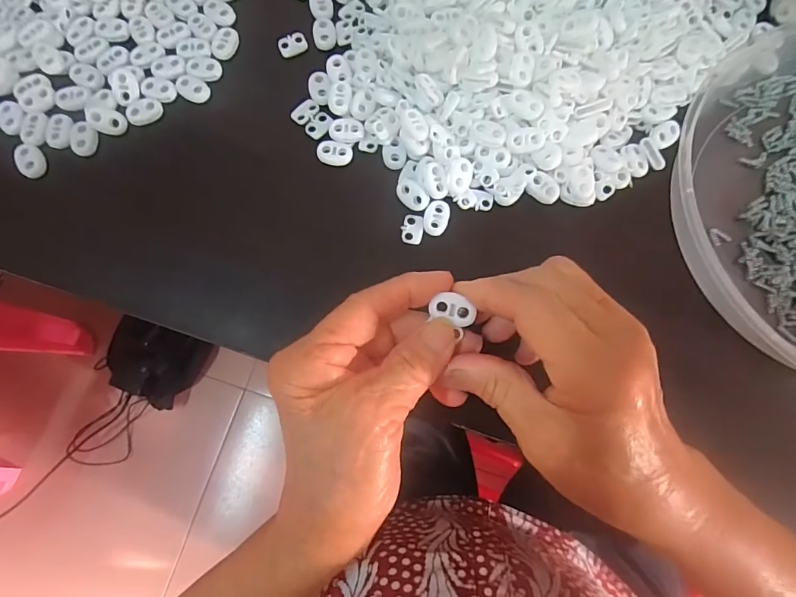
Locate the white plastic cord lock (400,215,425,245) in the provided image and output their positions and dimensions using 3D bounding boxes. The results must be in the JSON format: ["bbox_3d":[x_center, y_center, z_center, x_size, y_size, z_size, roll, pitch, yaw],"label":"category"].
[{"bbox_3d":[0.009,-0.043,0.278,0.014,0.004,0.018,7,79,0],"label":"white plastic cord lock"}]

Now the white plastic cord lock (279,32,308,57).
[{"bbox_3d":[-0.072,-0.173,0.304,0.019,0.006,0.011,-27,81,-6],"label":"white plastic cord lock"}]

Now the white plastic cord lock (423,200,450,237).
[{"bbox_3d":[0.024,-0.050,0.277,0.015,0.004,0.022,18,79,3],"label":"white plastic cord lock"}]

